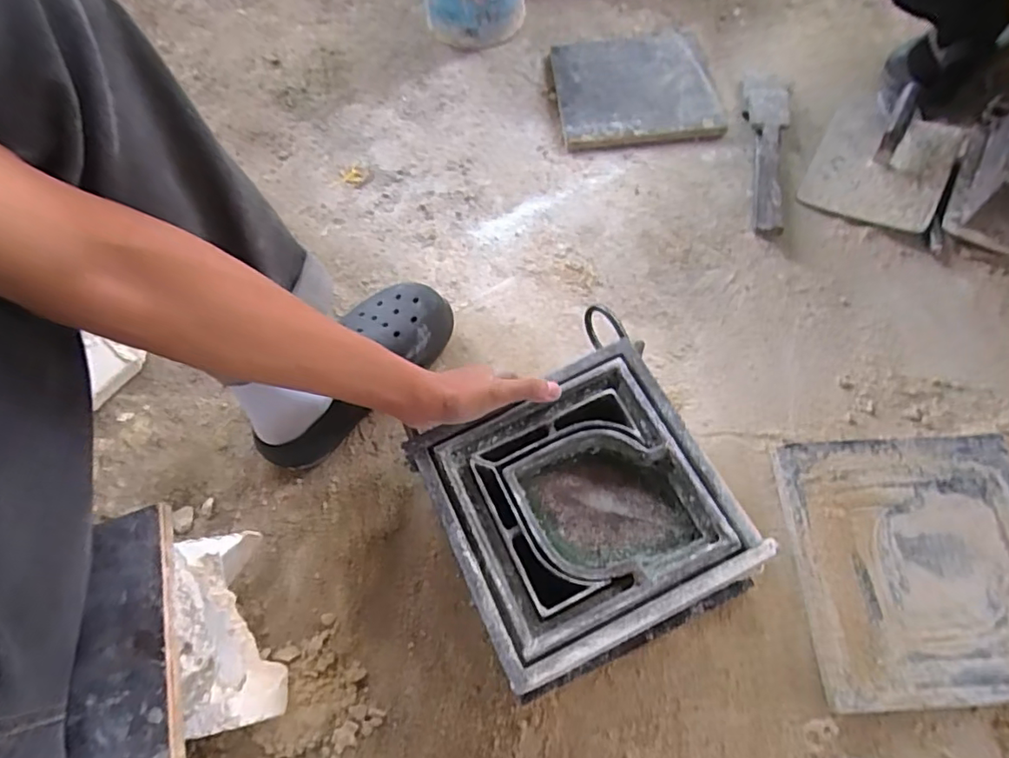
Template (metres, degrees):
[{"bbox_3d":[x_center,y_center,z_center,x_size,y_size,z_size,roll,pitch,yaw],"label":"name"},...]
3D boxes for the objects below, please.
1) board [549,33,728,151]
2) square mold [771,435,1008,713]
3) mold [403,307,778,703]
[{"bbox_3d":[0.213,-0.484,0.915,0.252,0.018,0.277,-7,64,0],"label":"board"},{"bbox_3d":[0.420,0.182,0.562,0.255,0.030,0.246,-4,64,2],"label":"square mold"},{"bbox_3d":[0.065,0.106,0.490,0.229,0.037,0.235,-26,65,-9],"label":"mold"}]

